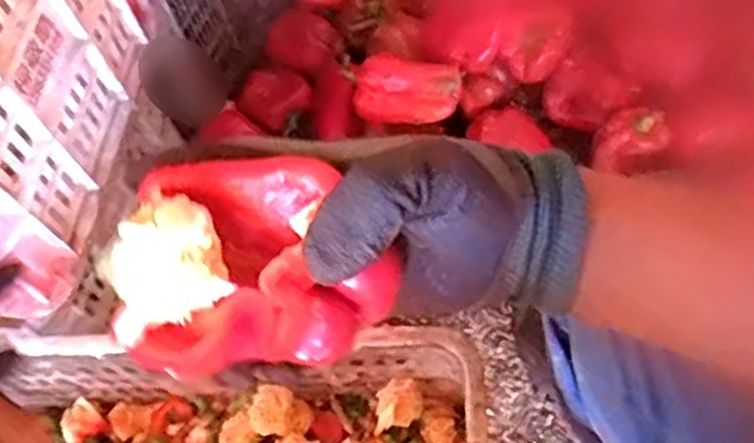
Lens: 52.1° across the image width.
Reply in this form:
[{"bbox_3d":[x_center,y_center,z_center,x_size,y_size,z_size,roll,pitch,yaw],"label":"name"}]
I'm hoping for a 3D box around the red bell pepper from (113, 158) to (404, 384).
[{"bbox_3d":[-0.049,0.017,0.317,0.105,0.057,0.078,-3,62,3],"label":"red bell pepper"}]

